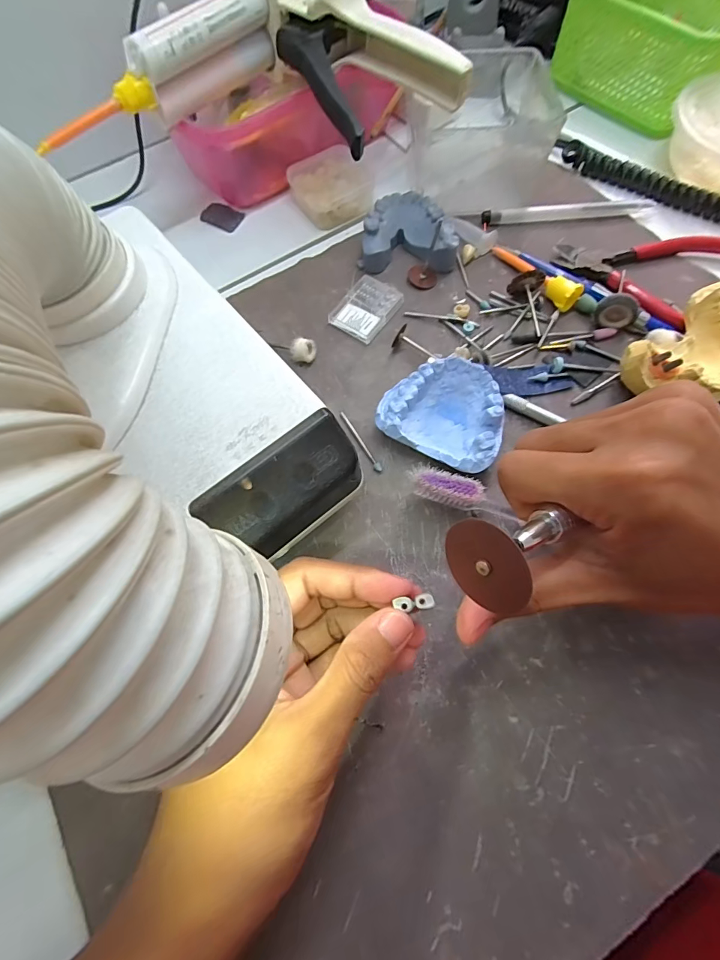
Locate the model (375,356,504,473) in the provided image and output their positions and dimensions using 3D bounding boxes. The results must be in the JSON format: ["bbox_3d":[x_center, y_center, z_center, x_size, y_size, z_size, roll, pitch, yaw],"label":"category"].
[{"bbox_3d":[0.049,-0.038,0.242,0.067,0.029,0.056,27,72,11],"label":"model"}]

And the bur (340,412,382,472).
[{"bbox_3d":[0.000,-0.024,0.252,0.004,0.004,0.046,-30,71,-10],"label":"bur"}]

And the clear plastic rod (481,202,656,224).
[{"bbox_3d":[0.153,-0.201,0.312,0.121,0.009,0.007,-2,69,1],"label":"clear plastic rod"}]

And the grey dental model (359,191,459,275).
[{"bbox_3d":[0.037,-0.175,0.298,0.065,0.024,0.056,9,69,5],"label":"grey dental model"}]

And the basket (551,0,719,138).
[{"bbox_3d":[0.255,-0.377,0.352,0.138,0.059,0.132,-37,73,-12],"label":"basket"}]

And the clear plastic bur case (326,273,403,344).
[{"bbox_3d":[0.005,-0.119,0.289,0.036,0.005,0.048,33,73,13],"label":"clear plastic bur case"}]

